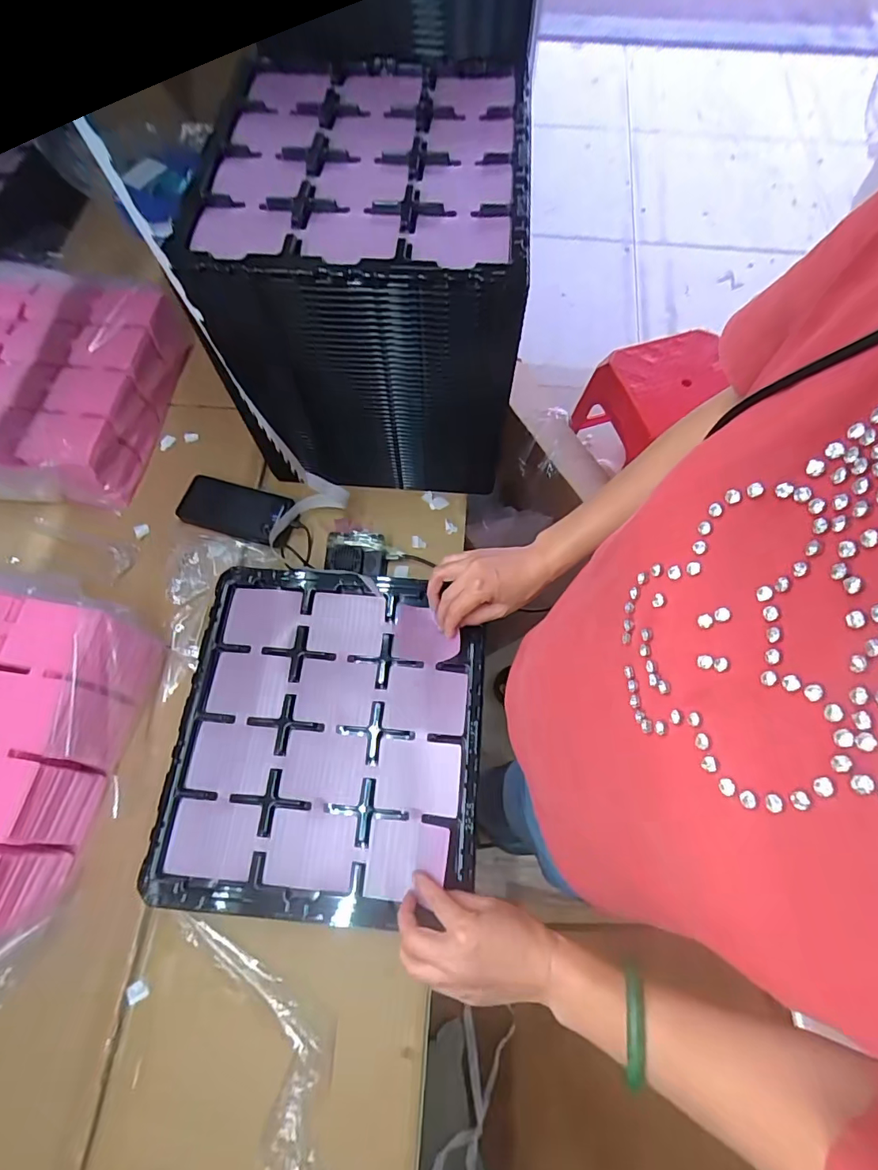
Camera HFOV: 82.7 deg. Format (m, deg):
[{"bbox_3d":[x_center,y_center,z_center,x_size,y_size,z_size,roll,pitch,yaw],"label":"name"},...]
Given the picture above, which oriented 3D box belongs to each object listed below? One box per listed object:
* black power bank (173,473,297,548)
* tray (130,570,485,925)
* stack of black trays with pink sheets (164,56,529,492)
[{"bbox_3d":[-0.285,-0.107,0.704,0.158,0.018,0.072,14,69,6],"label":"black power bank"},{"bbox_3d":[-0.122,0.156,0.556,0.327,0.024,0.365,4,68,2],"label":"tray"},{"bbox_3d":[-0.077,-0.408,0.669,0.325,0.319,0.399,-1,68,0],"label":"stack of black trays with pink sheets"}]

